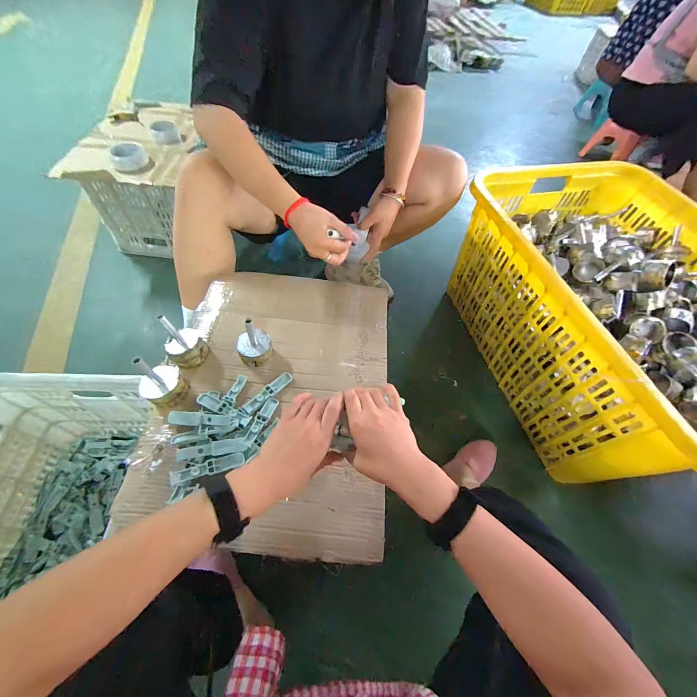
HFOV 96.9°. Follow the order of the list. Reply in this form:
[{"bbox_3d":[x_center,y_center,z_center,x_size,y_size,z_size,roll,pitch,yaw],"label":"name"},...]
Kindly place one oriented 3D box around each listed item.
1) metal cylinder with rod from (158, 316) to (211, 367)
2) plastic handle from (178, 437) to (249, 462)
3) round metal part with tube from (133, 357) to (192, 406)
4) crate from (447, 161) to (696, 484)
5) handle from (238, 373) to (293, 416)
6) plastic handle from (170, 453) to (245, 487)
[{"bbox_3d":[-0.292,-0.011,0.545,0.064,0.094,0.062,2,57,-3],"label":"metal cylinder with rod"},{"bbox_3d":[-0.206,0.152,0.471,0.095,0.020,0.022,-9,58,-10],"label":"plastic handle"},{"bbox_3d":[-0.312,0.054,0.511,0.063,0.083,0.064,37,62,19],"label":"round metal part with tube"},{"bbox_3d":[0.709,-0.099,0.852,0.658,0.390,0.813,-10,58,-11],"label":"crate"},{"bbox_3d":[-0.143,0.080,0.550,0.023,0.015,0.106,37,62,18],"label":"handle"},{"bbox_3d":[-0.205,0.176,0.454,0.098,0.008,0.022,-9,57,-29],"label":"plastic handle"}]

